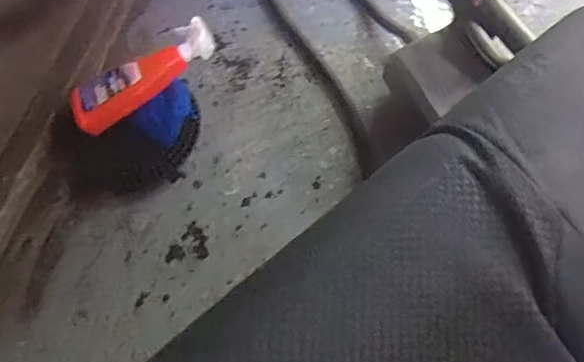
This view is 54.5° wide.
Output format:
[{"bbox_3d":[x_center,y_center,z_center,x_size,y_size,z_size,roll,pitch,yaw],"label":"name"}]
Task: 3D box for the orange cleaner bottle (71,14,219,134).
[{"bbox_3d":[-0.283,-0.202,1.073,0.301,0.060,0.090,-31,69,7],"label":"orange cleaner bottle"}]

